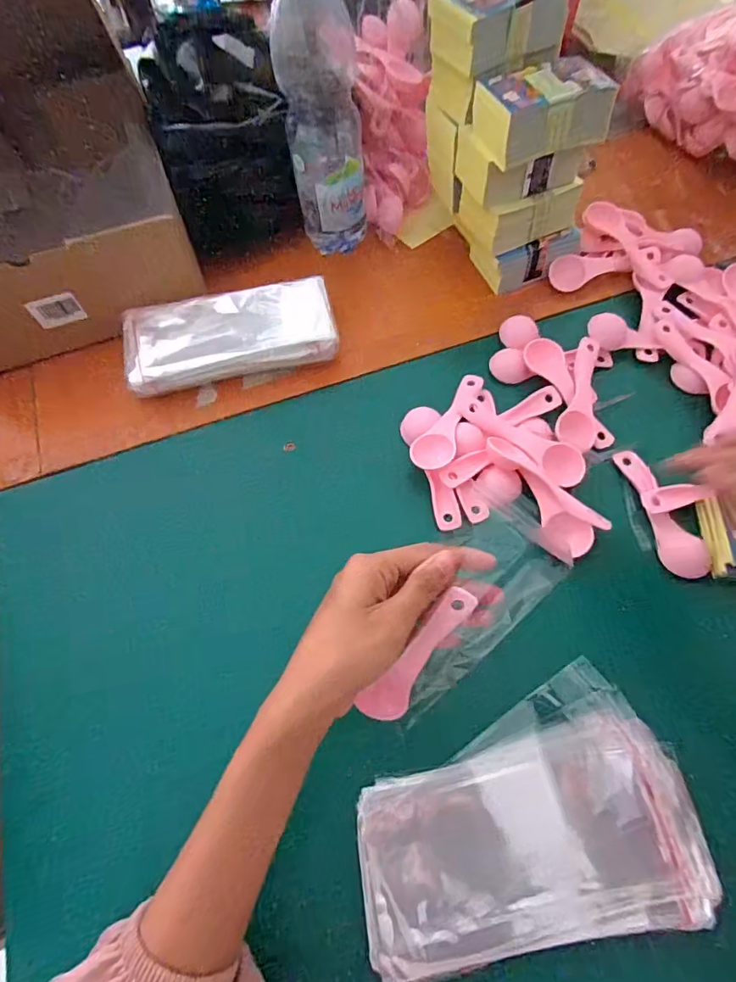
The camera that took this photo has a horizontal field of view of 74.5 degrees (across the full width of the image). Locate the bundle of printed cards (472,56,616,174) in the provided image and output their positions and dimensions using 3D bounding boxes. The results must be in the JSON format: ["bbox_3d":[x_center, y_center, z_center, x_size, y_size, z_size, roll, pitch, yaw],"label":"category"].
[{"bbox_3d":[0.140,-0.305,0.390,0.092,0.044,0.069,-14,66,-5],"label":"bundle of printed cards"}]

